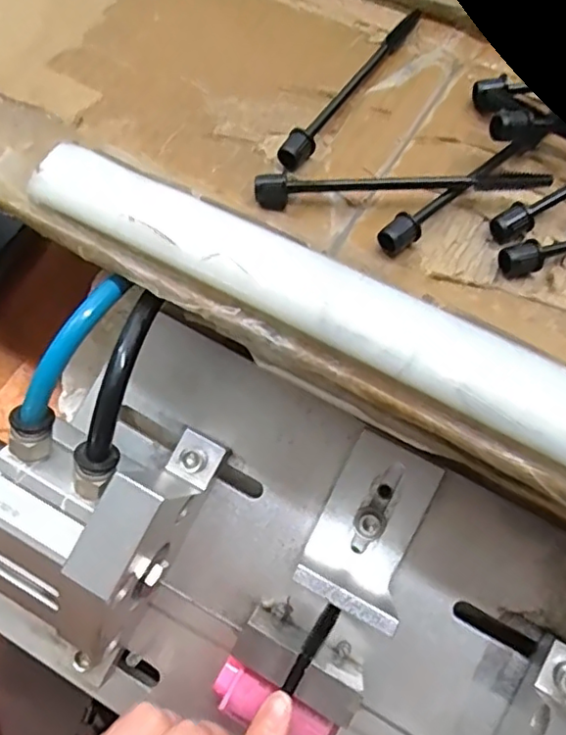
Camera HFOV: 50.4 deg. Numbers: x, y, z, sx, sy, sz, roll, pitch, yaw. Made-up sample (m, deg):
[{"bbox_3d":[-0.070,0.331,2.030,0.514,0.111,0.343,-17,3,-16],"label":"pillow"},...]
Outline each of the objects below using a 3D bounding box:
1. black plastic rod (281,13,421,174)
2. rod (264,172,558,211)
[{"bbox_3d":[0.027,-0.111,0.236,0.009,0.009,0.098,30,64,12],"label":"black plastic rod"},{"bbox_3d":[0.041,-0.064,0.211,0.099,0.015,0.007,1,62,-3],"label":"rod"}]

